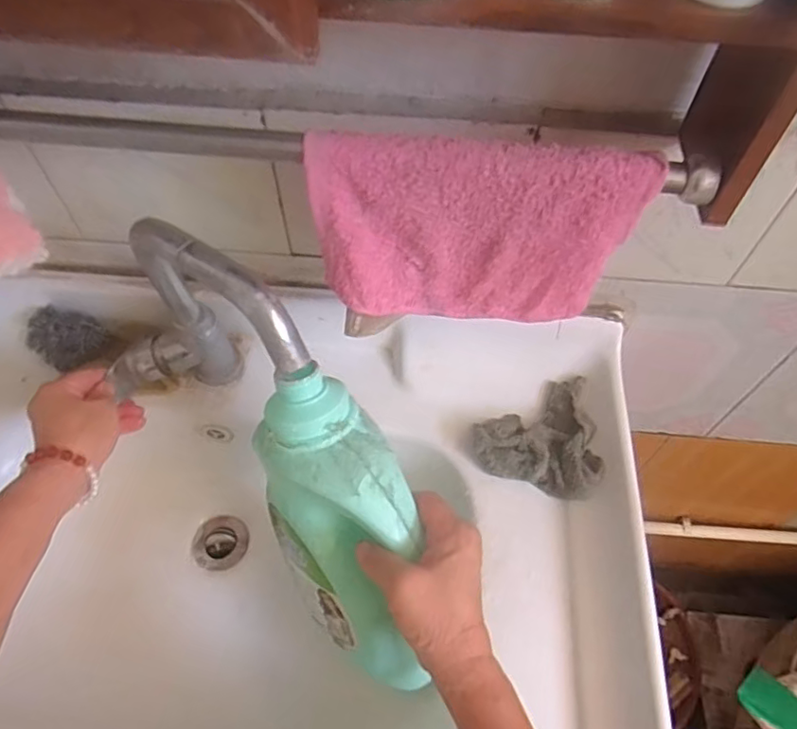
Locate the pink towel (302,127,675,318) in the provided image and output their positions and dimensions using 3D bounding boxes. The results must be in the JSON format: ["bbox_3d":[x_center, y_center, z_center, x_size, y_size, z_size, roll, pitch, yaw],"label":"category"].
[{"bbox_3d":[0.049,-0.086,0.394,0.200,0.132,0.038,-1,56,-1],"label":"pink towel"}]

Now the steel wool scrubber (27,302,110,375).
[{"bbox_3d":[-0.336,-0.031,0.587,0.068,0.036,0.058,29,61,18],"label":"steel wool scrubber"}]

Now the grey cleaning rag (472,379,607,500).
[{"bbox_3d":[0.127,0.068,0.544,0.107,0.034,0.114,-3,56,-2],"label":"grey cleaning rag"}]

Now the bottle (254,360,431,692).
[{"bbox_3d":[-0.036,0.127,0.410,0.093,0.250,0.065,-11,26,-7],"label":"bottle"}]

